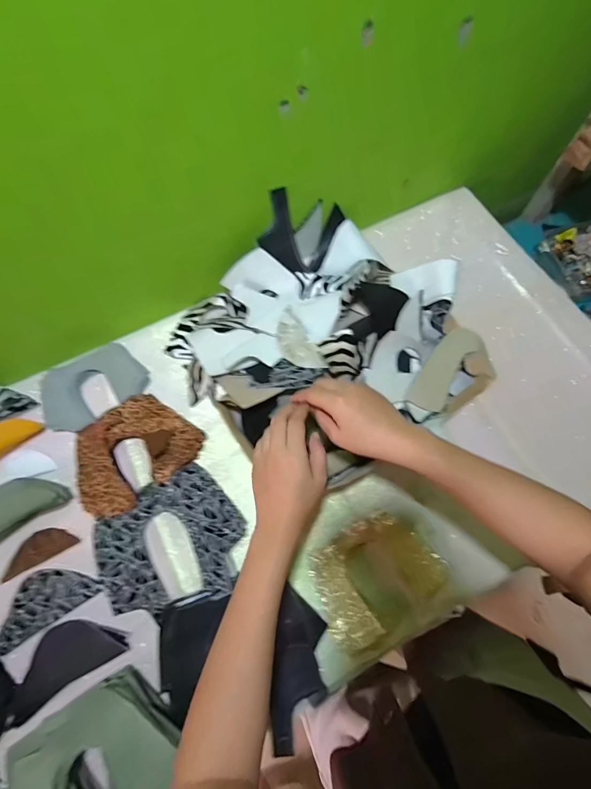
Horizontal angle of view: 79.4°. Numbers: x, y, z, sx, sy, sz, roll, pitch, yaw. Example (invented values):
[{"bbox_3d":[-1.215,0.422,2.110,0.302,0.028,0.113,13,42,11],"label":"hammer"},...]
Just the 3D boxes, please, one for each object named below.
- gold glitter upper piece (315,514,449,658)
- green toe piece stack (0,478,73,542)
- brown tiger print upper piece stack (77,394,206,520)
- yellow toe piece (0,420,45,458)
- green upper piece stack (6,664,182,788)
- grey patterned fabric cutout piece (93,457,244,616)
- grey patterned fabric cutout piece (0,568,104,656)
[{"bbox_3d":[0.104,0.242,0.481,0.167,0.011,0.125,-32,72,-11],"label":"gold glitter upper piece"},{"bbox_3d":[-0.382,0.152,0.488,0.122,0.045,0.062,-28,71,-9],"label":"green toe piece stack"},{"bbox_3d":[-0.241,0.084,0.528,0.180,0.032,0.135,-37,73,-13],"label":"brown tiger print upper piece stack"},{"bbox_3d":[-0.442,0.069,0.533,0.110,0.017,0.040,-35,72,-12],"label":"yellow toe piece"},{"bbox_3d":[-0.220,0.417,0.395,0.179,0.055,0.147,-31,72,-11],"label":"green upper piece stack"},{"bbox_3d":[-0.173,0.207,0.487,0.202,0.034,0.173,-30,72,-10],"label":"grey patterned fabric cutout piece"},{"bbox_3d":[-0.336,0.270,0.477,0.140,0.010,0.070,-31,72,-11],"label":"grey patterned fabric cutout piece"}]

